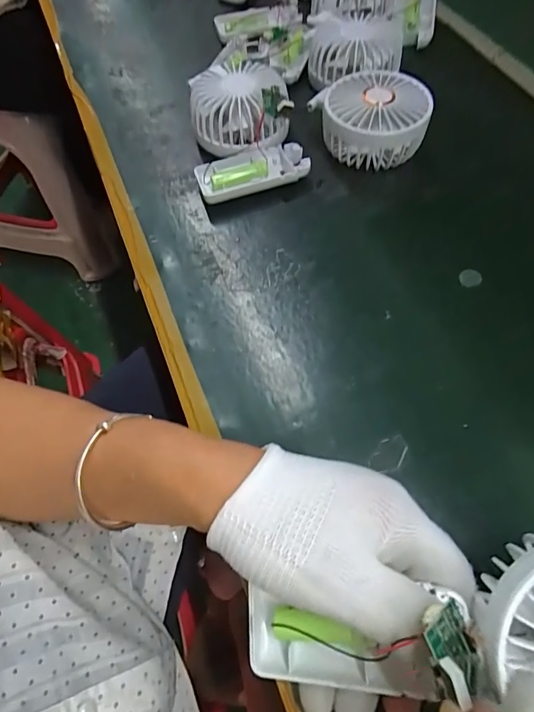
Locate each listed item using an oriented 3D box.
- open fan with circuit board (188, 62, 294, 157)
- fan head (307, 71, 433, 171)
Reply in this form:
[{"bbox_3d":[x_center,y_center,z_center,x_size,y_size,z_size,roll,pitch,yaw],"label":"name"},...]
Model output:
[{"bbox_3d":[-0.025,-0.224,0.392,0.087,0.050,0.088,-10,62,-1],"label":"open fan with circuit board"},{"bbox_3d":[0.091,-0.209,0.379,0.093,0.046,0.094,-10,62,-1],"label":"fan head"}]

